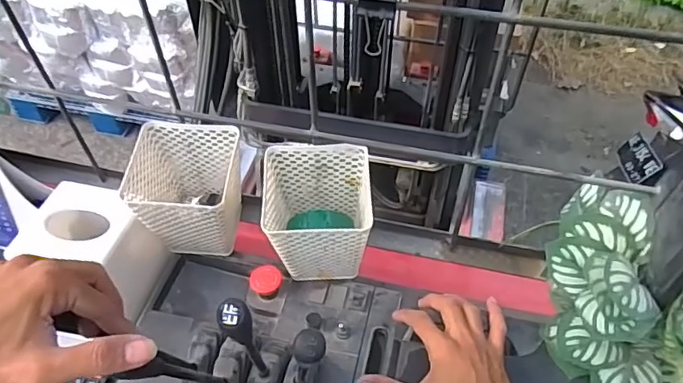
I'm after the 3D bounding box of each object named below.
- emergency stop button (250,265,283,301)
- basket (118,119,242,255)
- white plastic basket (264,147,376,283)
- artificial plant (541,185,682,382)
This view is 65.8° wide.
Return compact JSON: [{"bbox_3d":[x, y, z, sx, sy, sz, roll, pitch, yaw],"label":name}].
[{"bbox_3d":[-0.092,0.115,0.657,0.038,0.034,0.034,-7,47,-9],"label":"emergency stop button"},{"bbox_3d":[-0.184,0.007,0.653,0.121,0.142,0.121,2,46,0],"label":"basket"},{"bbox_3d":[-0.029,0.037,0.622,0.114,0.142,0.114,0,46,-3],"label":"white plastic basket"},{"bbox_3d":[0.291,0.102,0.518,0.154,0.156,0.233,-30,54,-27],"label":"artificial plant"}]

